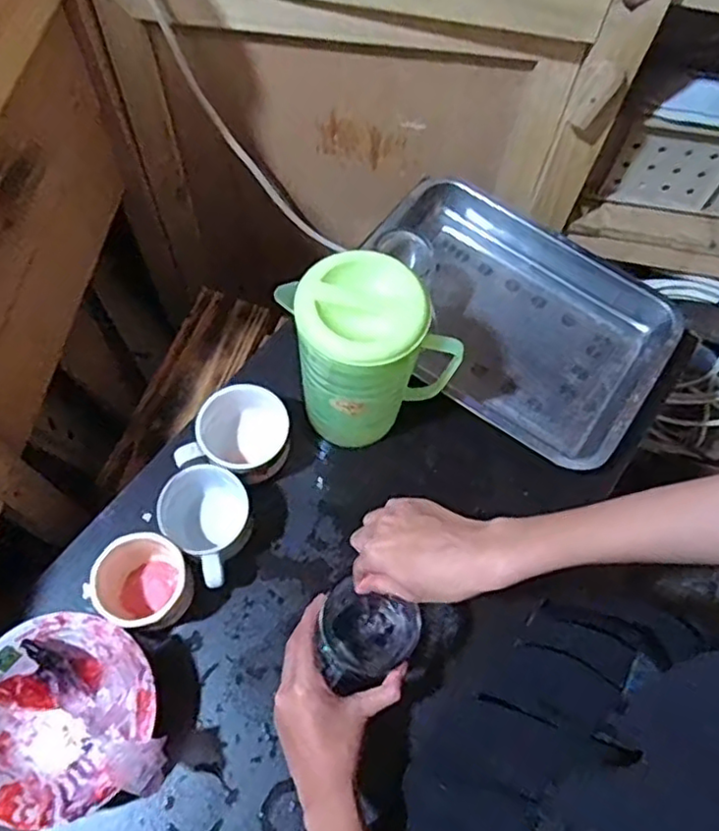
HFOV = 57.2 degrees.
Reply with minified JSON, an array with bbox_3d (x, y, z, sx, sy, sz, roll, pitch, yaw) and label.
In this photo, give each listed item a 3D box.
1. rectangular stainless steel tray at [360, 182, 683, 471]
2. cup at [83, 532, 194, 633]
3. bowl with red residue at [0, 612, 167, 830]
[{"bbox_3d":[0.160,-0.113,0.749,0.348,0.050,0.258,33,70,10],"label":"rectangular stainless steel tray"},{"bbox_3d":[-0.187,0.150,0.582,0.069,0.080,0.075,1,68,-3],"label":"cup"},{"bbox_3d":[-0.246,0.248,0.543,0.153,0.076,0.152,-21,70,-11],"label":"bowl with red residue"}]

